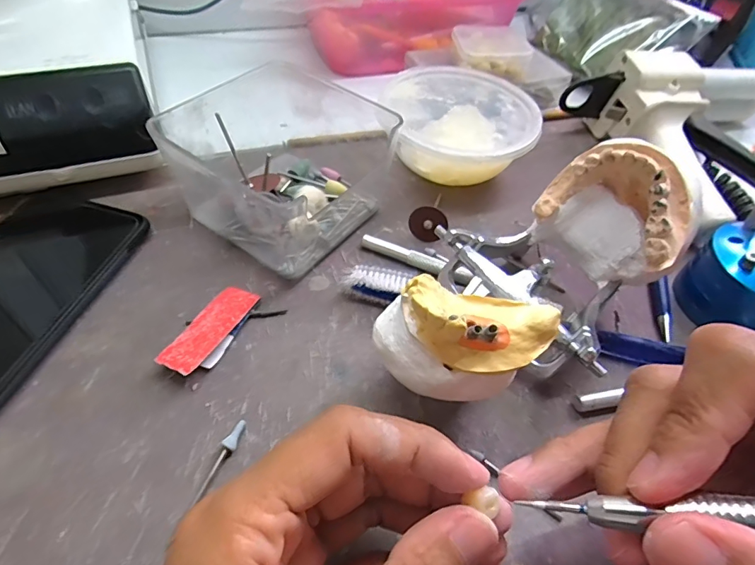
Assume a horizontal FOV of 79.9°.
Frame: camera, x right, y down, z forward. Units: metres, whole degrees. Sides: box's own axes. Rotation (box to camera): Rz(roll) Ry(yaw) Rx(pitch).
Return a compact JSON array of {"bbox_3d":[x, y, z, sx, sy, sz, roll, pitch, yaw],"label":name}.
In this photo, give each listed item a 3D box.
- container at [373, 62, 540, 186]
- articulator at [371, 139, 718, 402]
[{"bbox_3d":[0.052,-0.104,0.307,0.100,0.042,0.105,3,52,-4],"label":"container"},{"bbox_3d":[0.074,-0.002,0.209,0.092,0.075,0.163,34,56,19],"label":"articulator"}]

